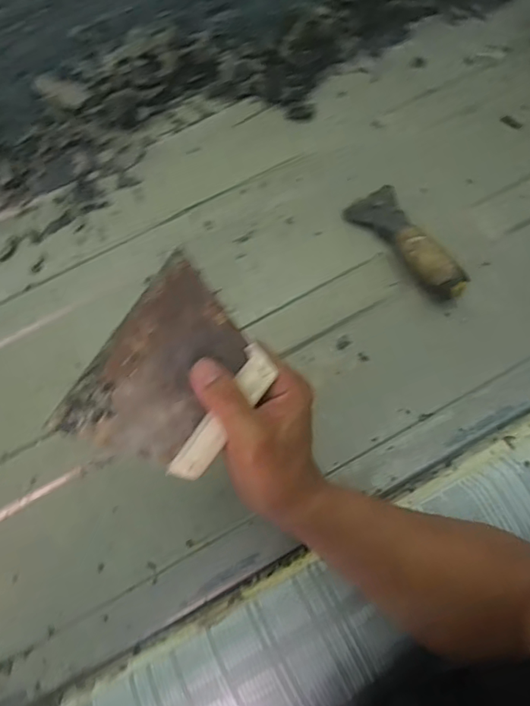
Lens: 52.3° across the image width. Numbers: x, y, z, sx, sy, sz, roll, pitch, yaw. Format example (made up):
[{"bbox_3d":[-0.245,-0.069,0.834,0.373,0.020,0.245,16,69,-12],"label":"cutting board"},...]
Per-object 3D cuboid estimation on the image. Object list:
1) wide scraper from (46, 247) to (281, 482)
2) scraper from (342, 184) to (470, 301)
[{"bbox_3d":[-0.058,0.018,0.350,0.099,0.007,0.128,36,94,-7],"label":"wide scraper"},{"bbox_3d":[0.138,-0.108,0.532,0.052,0.033,0.136,-28,69,-8],"label":"scraper"}]

